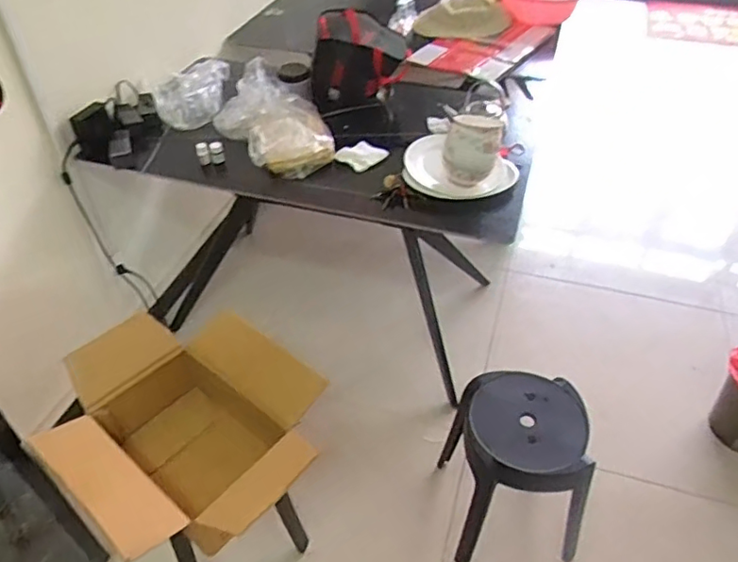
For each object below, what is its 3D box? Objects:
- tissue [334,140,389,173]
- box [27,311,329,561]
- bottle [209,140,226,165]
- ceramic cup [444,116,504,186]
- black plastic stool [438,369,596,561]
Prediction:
[{"bbox_3d":[-0.011,-0.347,1.608,0.119,0.045,0.131,24,49,24],"label":"tissue"},{"bbox_3d":[-0.361,0.331,1.212,0.532,0.275,0.453,31,52,29],"label":"box"},{"bbox_3d":[-0.409,-0.344,1.581,0.038,0.047,0.042,-11,45,-11],"label":"bottle"},{"bbox_3d":[0.251,-0.323,1.437,0.133,0.128,0.119,6,44,7],"label":"ceramic cup"},{"bbox_3d":[0.341,0.460,1.436,0.322,0.379,0.309,-4,44,-4],"label":"black plastic stool"}]

